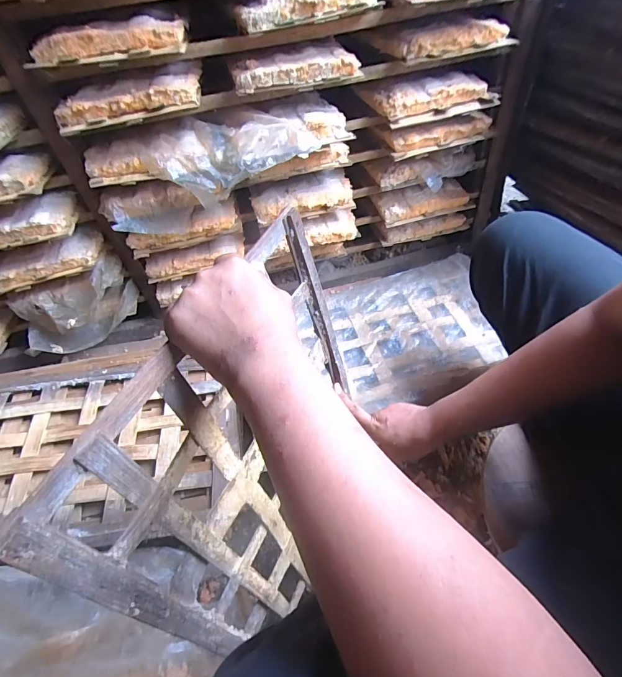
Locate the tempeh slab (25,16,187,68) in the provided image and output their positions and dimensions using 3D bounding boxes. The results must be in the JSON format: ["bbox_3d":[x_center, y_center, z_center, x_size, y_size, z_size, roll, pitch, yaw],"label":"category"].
[{"bbox_3d":[-0.305,-0.456,0.566,0.222,0.036,0.092,-8,48,-3],"label":"tempeh slab"}]

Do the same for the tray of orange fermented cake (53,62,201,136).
[{"bbox_3d":[-0.297,-0.406,0.628,0.259,0.045,0.117,-22,50,-15],"label":"tray of orange fermented cake"}]

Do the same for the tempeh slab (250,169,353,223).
[{"bbox_3d":[-0.016,-0.316,0.824,0.226,0.042,0.081,-17,49,-10],"label":"tempeh slab"}]

